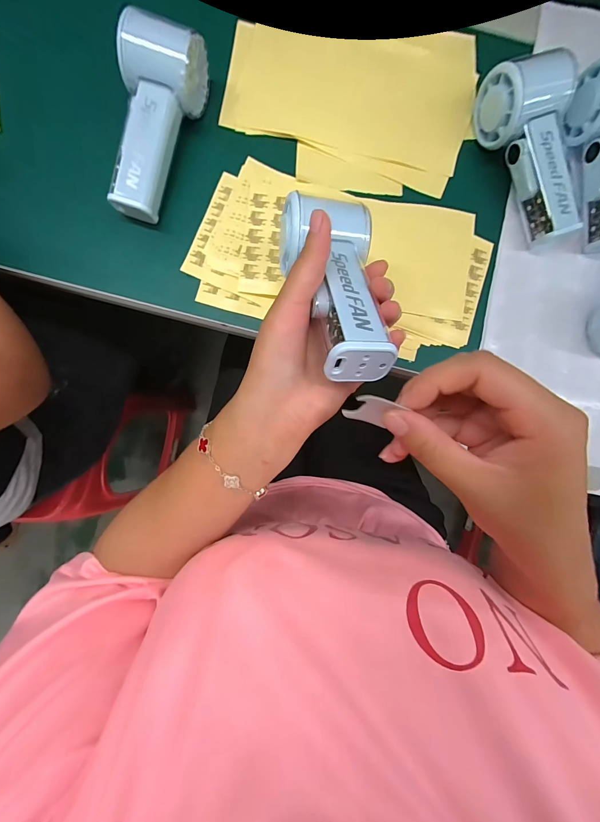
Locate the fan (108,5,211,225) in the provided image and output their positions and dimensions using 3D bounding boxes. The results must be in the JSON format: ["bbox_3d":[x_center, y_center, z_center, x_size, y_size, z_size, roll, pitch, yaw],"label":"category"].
[{"bbox_3d":[-0.133,-0.251,0.281,0.052,0.061,0.148,21,89,-1],"label":"fan"}]

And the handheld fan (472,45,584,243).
[{"bbox_3d":[0.218,-0.236,0.290,0.059,0.058,0.152,-27,90,-2],"label":"handheld fan"}]

